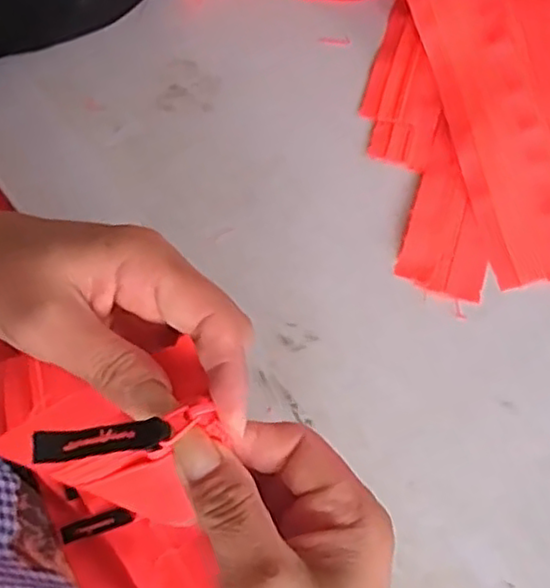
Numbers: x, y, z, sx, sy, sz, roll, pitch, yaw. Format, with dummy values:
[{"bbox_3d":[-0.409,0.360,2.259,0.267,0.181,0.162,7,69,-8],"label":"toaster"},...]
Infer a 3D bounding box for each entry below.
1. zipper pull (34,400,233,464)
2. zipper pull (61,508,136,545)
[{"bbox_3d":[-0.050,0.049,0.236,0.065,0.009,0.013,-8,69,-4],"label":"zipper pull"},{"bbox_3d":[-0.117,0.152,0.447,0.049,0.004,0.012,-18,87,-2],"label":"zipper pull"}]

